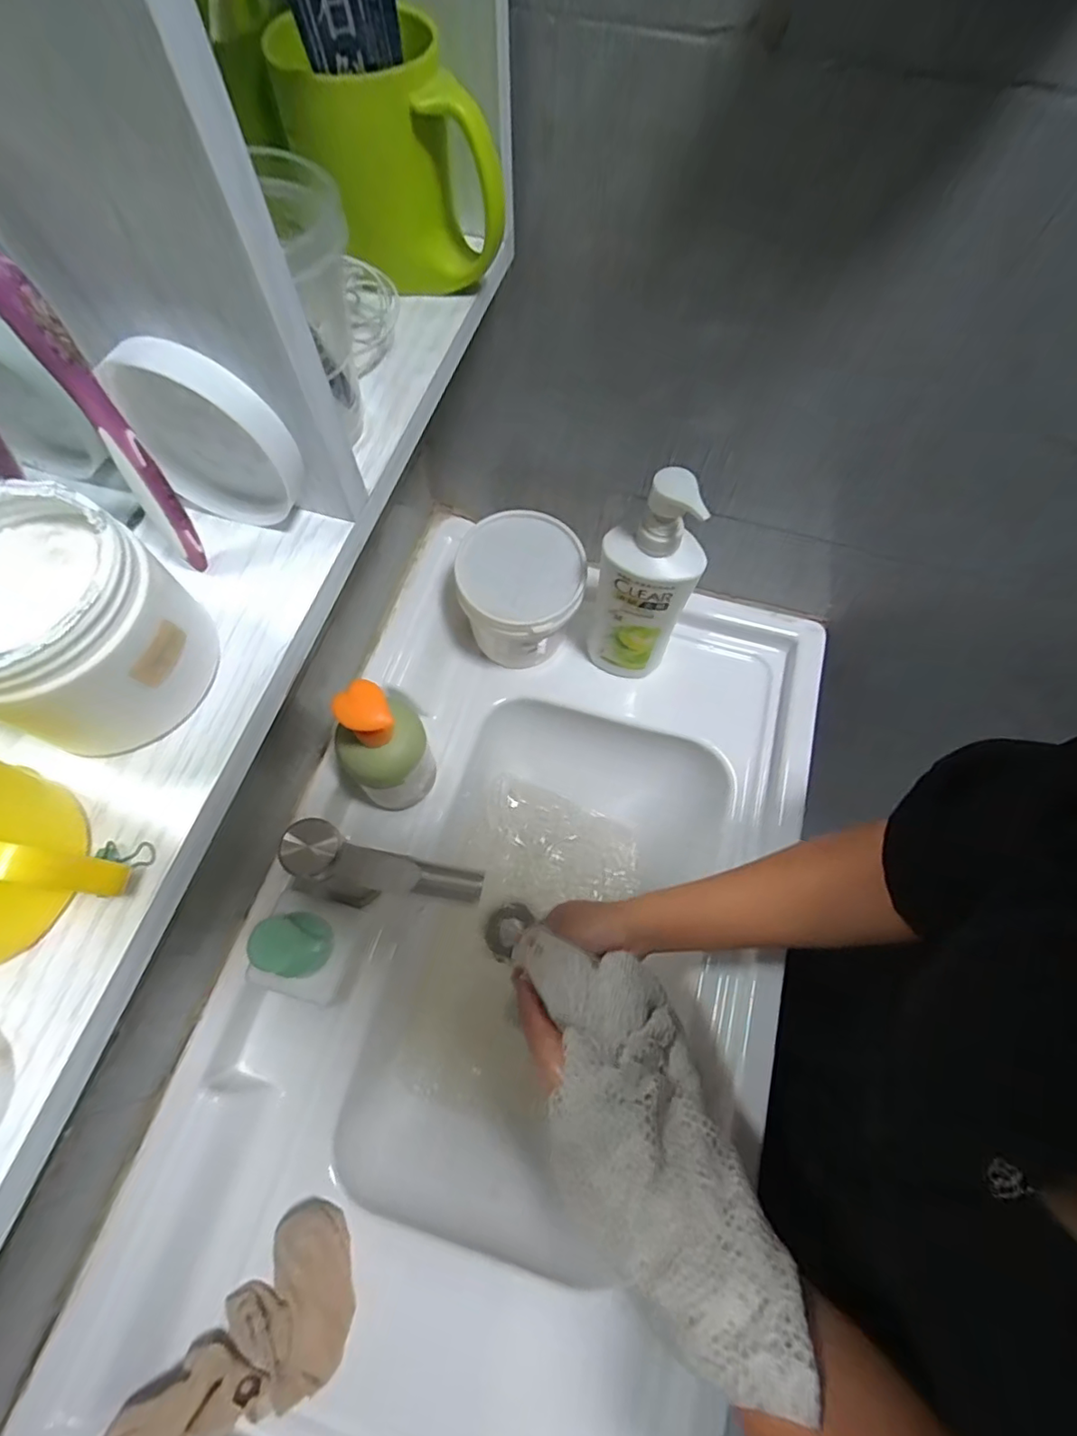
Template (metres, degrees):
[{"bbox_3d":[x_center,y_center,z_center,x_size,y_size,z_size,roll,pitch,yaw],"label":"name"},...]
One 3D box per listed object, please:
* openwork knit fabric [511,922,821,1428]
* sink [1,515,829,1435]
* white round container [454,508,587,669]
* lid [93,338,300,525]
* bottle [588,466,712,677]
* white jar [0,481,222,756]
[{"bbox_3d":[0.063,0.255,0.372,0.102,0.061,0.253,-20,43,-9],"label":"openwork knit fabric"},{"bbox_3d":[-0.007,0.214,0.572,0.453,0.183,0.782,16,68,6],"label":"sink"},{"bbox_3d":[-0.017,-0.121,0.607,0.120,0.129,0.121,0,67,-1],"label":"white round container"},{"bbox_3d":[-0.141,-0.118,0.245,0.081,0.079,0.019,22,68,8],"label":"lid"},{"bbox_3d":[0.097,-0.117,0.538,0.086,0.250,0.051,11,67,4],"label":"bottle"},{"bbox_3d":[-0.173,-0.035,0.216,0.072,0.069,0.074,0,67,-1],"label":"white jar"}]

